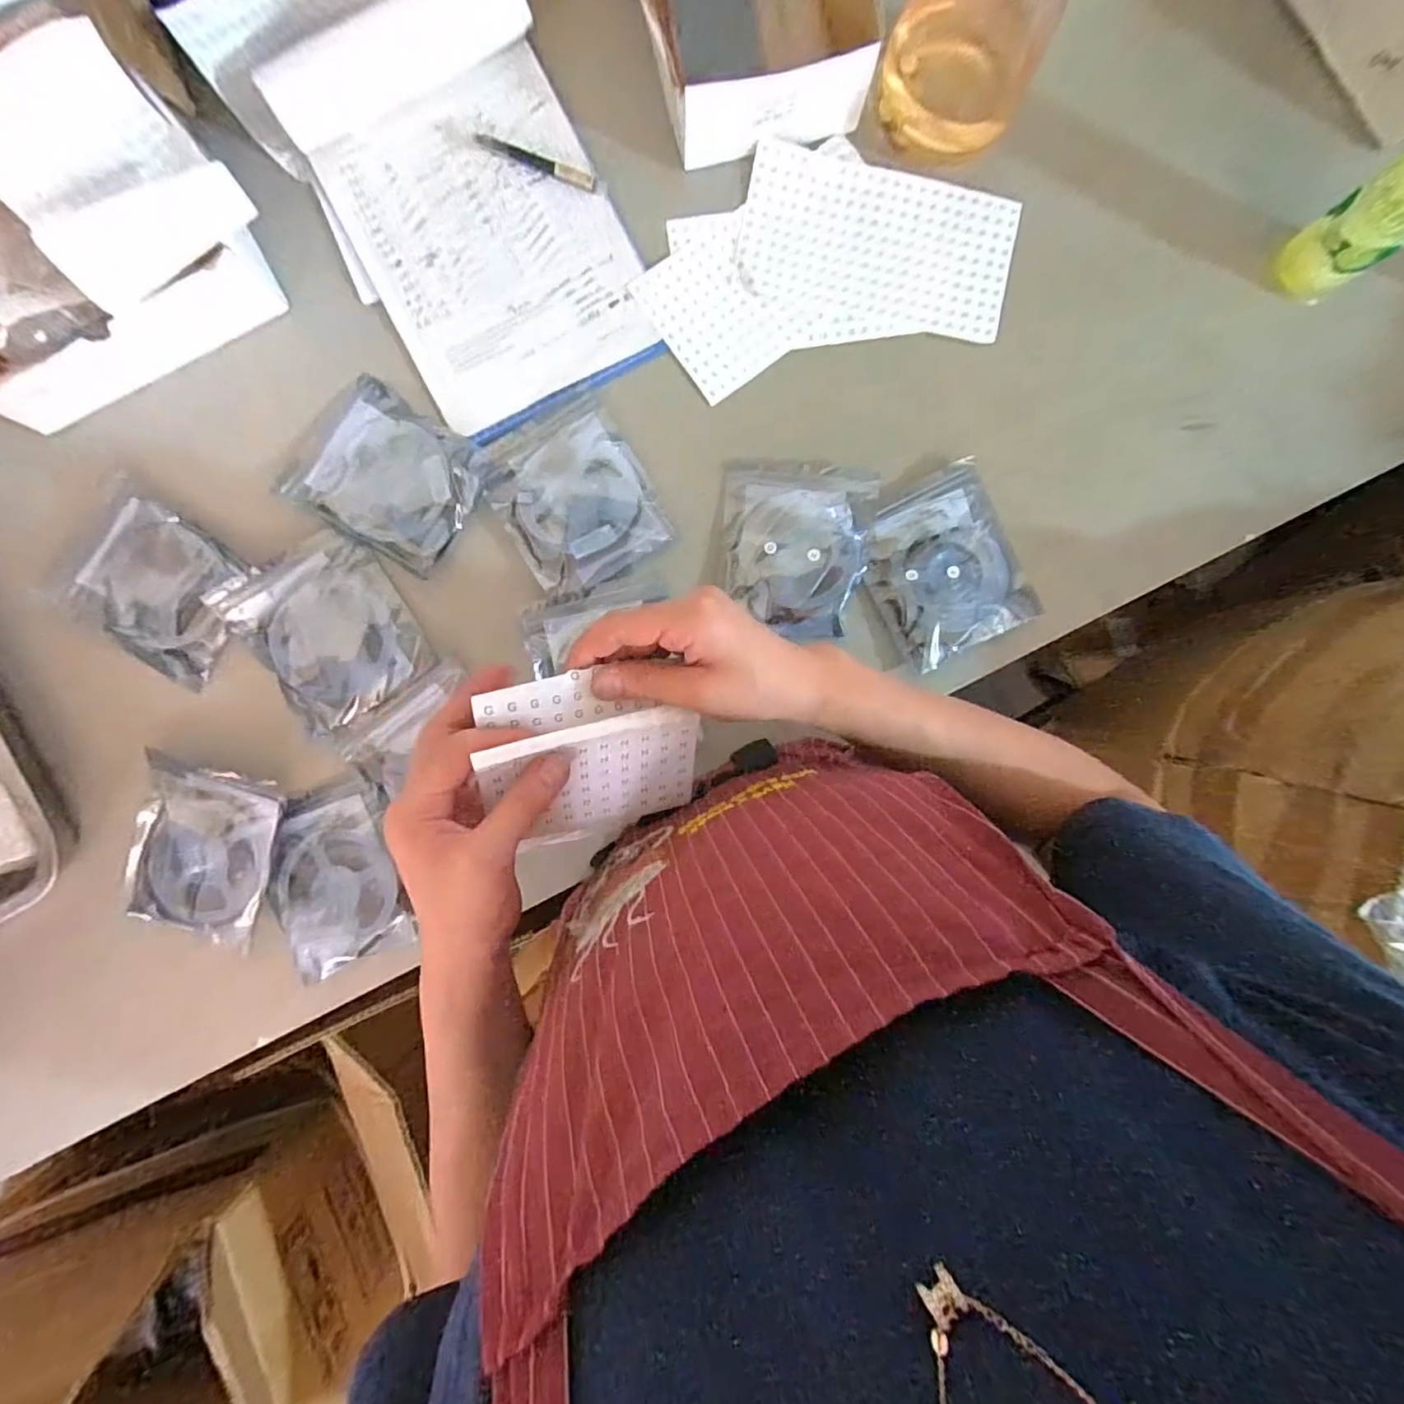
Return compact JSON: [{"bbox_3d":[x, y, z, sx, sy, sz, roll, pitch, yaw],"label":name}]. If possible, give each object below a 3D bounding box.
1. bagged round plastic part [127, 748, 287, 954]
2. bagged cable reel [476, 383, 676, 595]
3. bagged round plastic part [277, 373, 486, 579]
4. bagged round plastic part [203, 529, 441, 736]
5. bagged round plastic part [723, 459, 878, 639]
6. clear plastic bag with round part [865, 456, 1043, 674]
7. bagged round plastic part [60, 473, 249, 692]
[{"bbox_3d":[-0.411,0.123,0.488,0.114,0.009,0.137,16,88,-1],"label":"bagged round plastic part"},{"bbox_3d":[-0.110,-0.175,0.506,0.120,0.007,0.145,-31,90,-2],"label":"bagged cable reel"},{"bbox_3d":[-0.261,-0.190,0.500,0.144,0.009,0.117,34,88,-1],"label":"bagged round plastic part"},{"bbox_3d":[-0.308,-0.061,0.498,0.123,0.014,0.144,-34,90,-2],"label":"bagged round plastic part"},{"bbox_3d":[0.079,-0.132,0.504,0.122,0.014,0.147,5,89,-2],"label":"bagged round plastic part"},{"bbox_3d":[0.205,-0.117,0.508,0.126,0.012,0.147,-27,90,-2],"label":"clear plastic bag with round part"},{"bbox_3d":[-0.455,-0.097,0.497,0.141,0.020,0.114,32,88,-1],"label":"bagged round plastic part"}]

